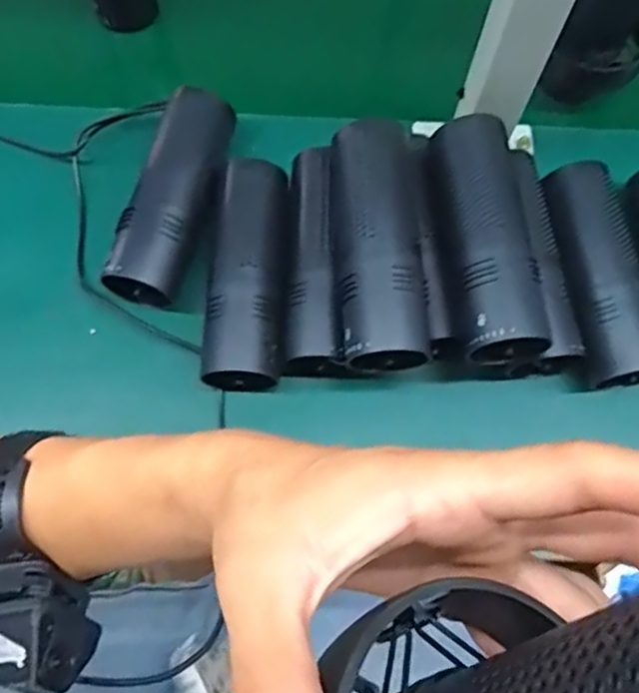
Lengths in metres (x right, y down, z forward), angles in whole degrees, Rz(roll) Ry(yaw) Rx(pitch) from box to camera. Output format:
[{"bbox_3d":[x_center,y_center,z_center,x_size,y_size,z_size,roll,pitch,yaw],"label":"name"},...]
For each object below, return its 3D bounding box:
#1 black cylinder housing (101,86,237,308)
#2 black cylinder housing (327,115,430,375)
[{"bbox_3d":[-0.107,-0.110,0.507,0.060,0.053,0.164,14,72,3],"label":"black cylinder housing"},{"bbox_3d":[0.037,-0.067,0.445,0.056,0.052,0.169,-3,72,-3],"label":"black cylinder housing"}]

